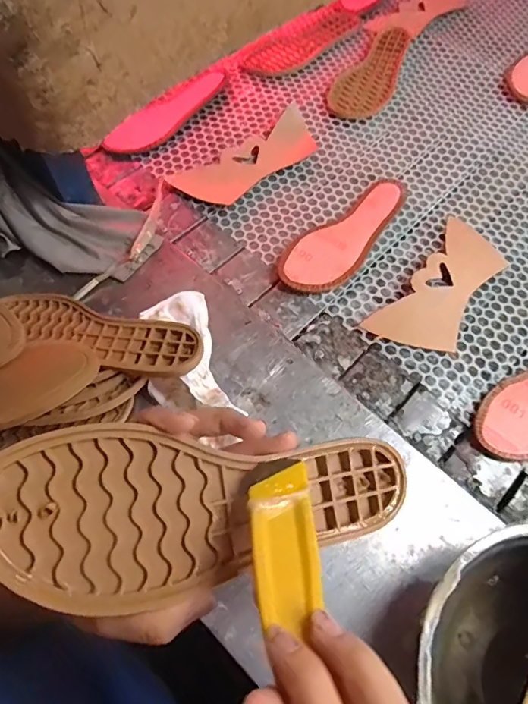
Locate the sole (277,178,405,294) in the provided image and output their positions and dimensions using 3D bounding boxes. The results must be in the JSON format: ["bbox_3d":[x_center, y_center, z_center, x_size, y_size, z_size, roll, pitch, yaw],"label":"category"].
[{"bbox_3d":[0.107,-0.144,0.562,0.216,0.017,0.074,-41,71,-18],"label":"sole"}]

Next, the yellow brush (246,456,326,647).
[{"bbox_3d":[0.010,0.089,0.223,0.032,0.011,0.082,-2,46,-1],"label":"yellow brush"}]

